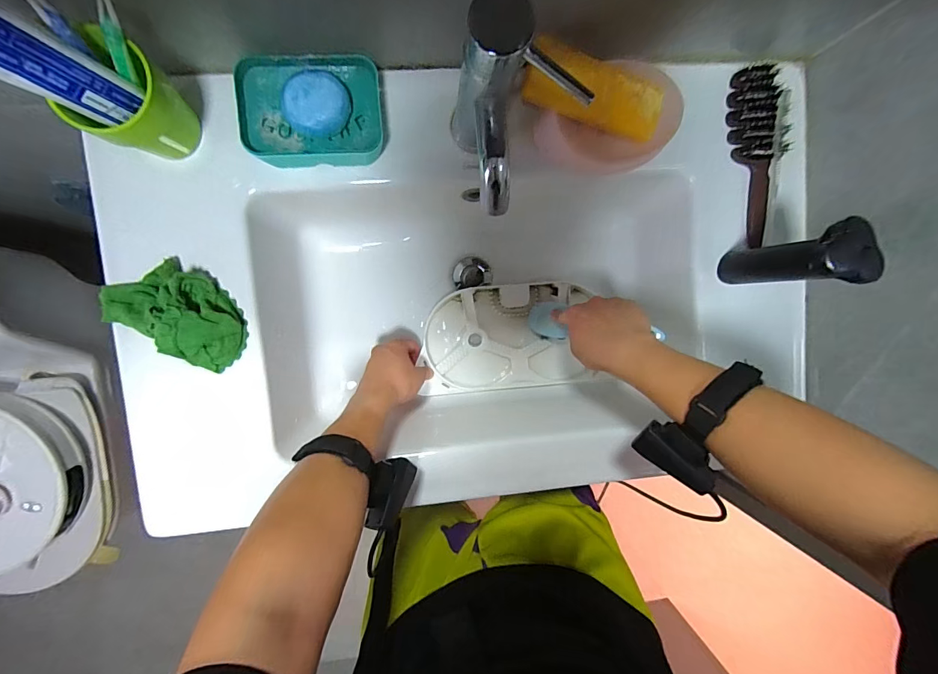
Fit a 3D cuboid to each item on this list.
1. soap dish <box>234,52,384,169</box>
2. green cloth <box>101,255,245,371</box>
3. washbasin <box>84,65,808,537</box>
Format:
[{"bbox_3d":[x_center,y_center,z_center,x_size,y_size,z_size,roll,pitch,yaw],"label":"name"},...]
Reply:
[{"bbox_3d":[-0.159,-0.228,0.411,0.135,0.035,0.095,-5,95,-7],"label":"soap dish"},{"bbox_3d":[-0.304,-0.028,0.414,0.140,0.038,0.087,29,90,-8],"label":"green cloth"},{"bbox_3d":[0.007,-0.060,0.553,0.817,0.197,0.527,1,94,-7],"label":"washbasin"}]

